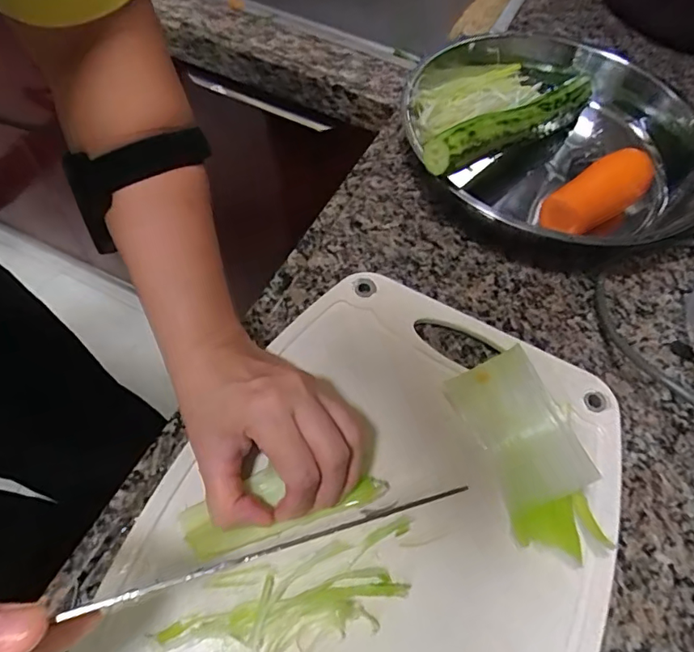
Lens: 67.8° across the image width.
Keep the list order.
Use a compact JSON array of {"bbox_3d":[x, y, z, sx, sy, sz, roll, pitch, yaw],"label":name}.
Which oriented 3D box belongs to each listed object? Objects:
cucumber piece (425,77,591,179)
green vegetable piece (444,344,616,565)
[{"bbox_3d":[0.160,-0.185,0.467,0.261,0.028,0.030,-32,66,-34],"label":"cucumber piece"},{"bbox_3d":[0.114,0.079,0.330,0.055,0.038,0.124,-14,61,-12],"label":"green vegetable piece"}]

